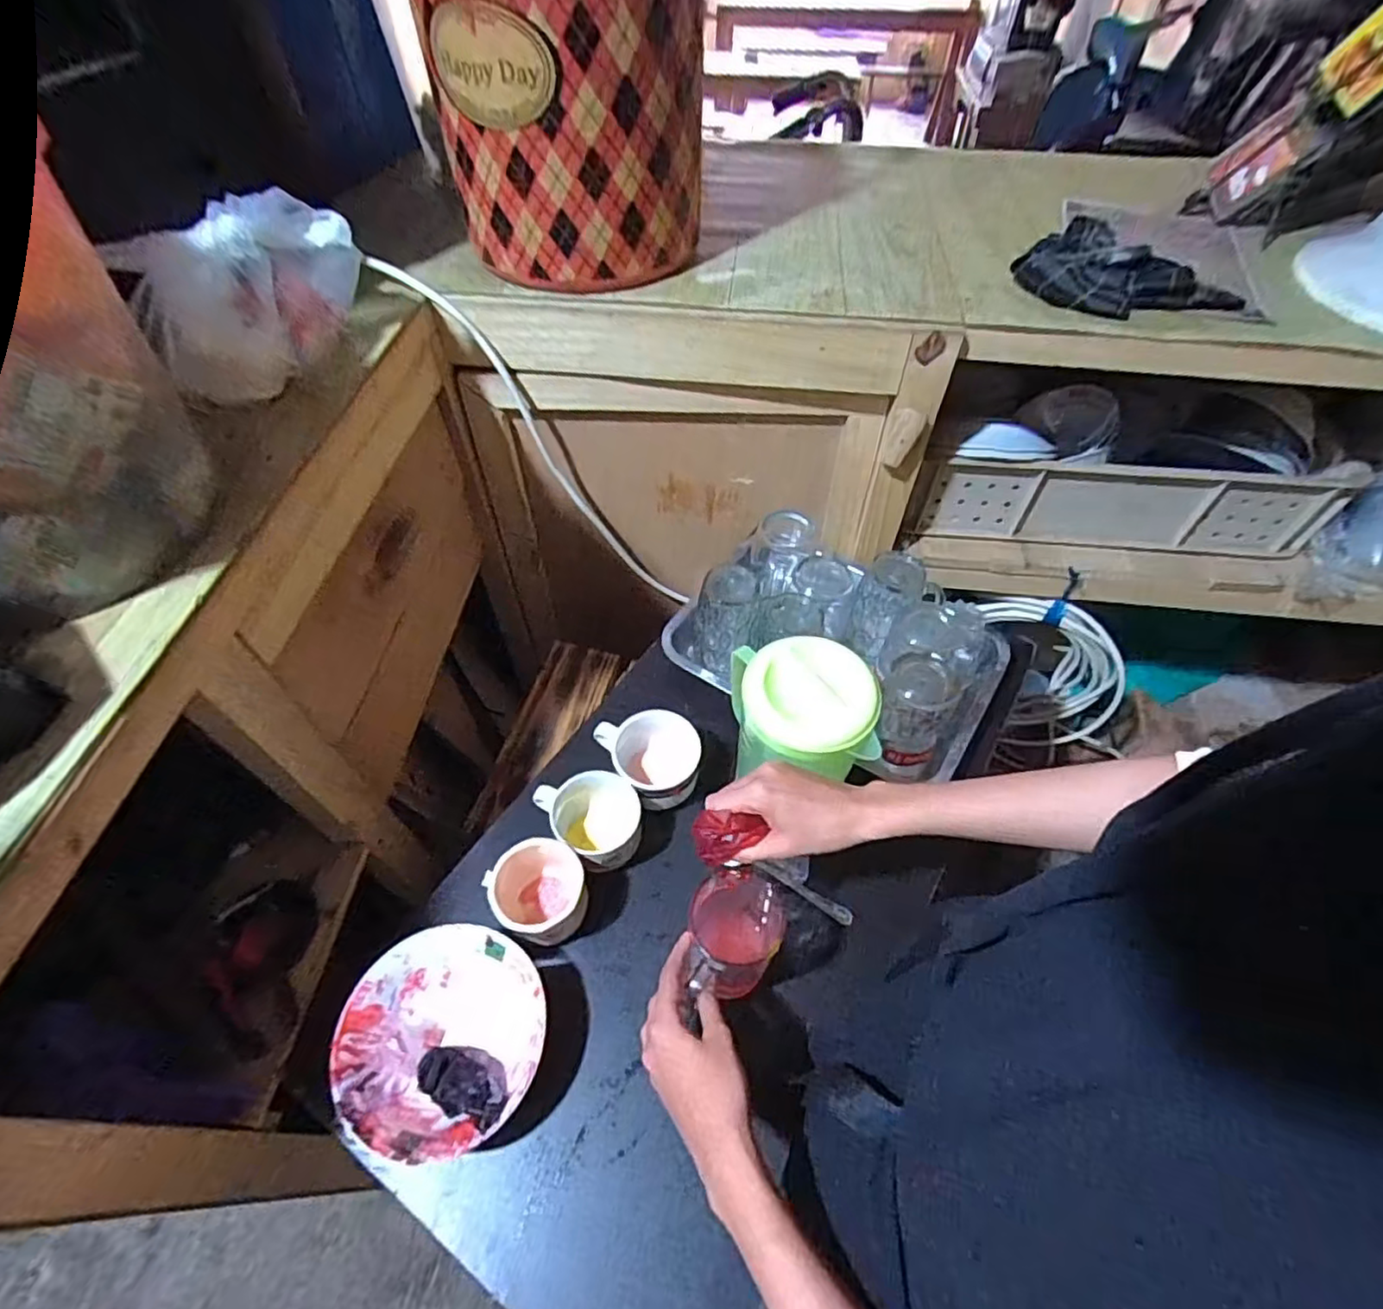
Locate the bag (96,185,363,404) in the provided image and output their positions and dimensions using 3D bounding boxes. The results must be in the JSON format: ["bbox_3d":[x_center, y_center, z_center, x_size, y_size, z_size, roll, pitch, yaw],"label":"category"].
[{"bbox_3d":[-0.386,-0.335,0.588,0.072,0.118,0.215,27,59,17],"label":"bag"}]

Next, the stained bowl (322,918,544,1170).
[{"bbox_3d":[-0.191,0.305,0.522,0.153,0.065,0.150,0,55,-1],"label":"stained bowl"}]

